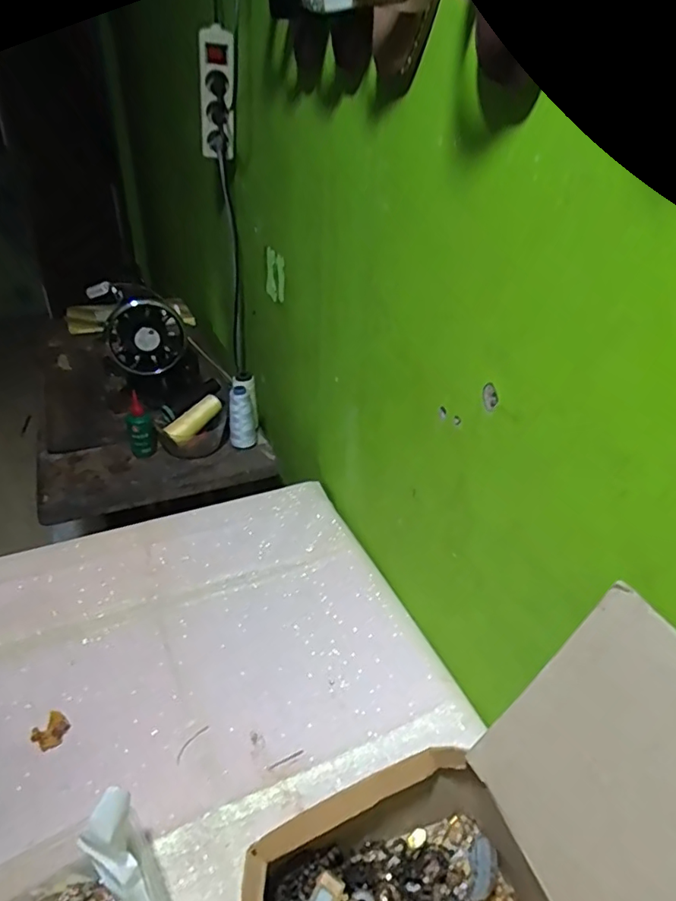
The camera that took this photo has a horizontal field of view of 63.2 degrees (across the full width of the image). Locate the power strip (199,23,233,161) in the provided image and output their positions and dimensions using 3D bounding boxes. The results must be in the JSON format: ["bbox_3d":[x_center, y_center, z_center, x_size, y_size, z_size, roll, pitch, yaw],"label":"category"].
[{"bbox_3d":[-0.194,-0.565,0.880,0.057,0.171,0.048,-6,33,-11],"label":"power strip"}]

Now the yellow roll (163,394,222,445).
[{"bbox_3d":[-0.256,-0.056,0.983,0.107,0.034,0.028,-43,48,-16],"label":"yellow roll"}]

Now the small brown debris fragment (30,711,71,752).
[{"bbox_3d":[-0.295,0.288,0.565,0.034,0.004,0.033,23,39,31],"label":"small brown debris fragment"}]

